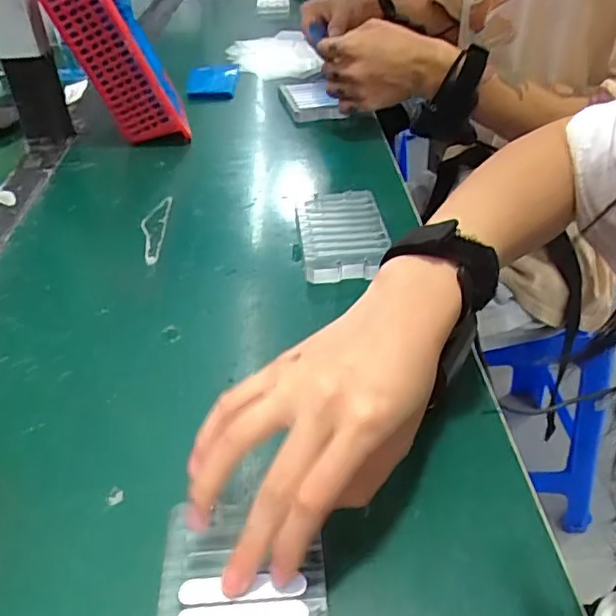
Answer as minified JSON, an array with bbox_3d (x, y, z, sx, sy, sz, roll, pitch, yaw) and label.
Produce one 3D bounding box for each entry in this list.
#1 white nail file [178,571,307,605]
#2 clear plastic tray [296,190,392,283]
[{"bbox_3d":[-0.027,0.116,0.248,0.052,0.004,0.011,-4,37,1],"label":"white nail file"},{"bbox_3d":[0.028,-0.061,0.487,0.068,0.014,0.115,-6,37,-2],"label":"clear plastic tray"}]

